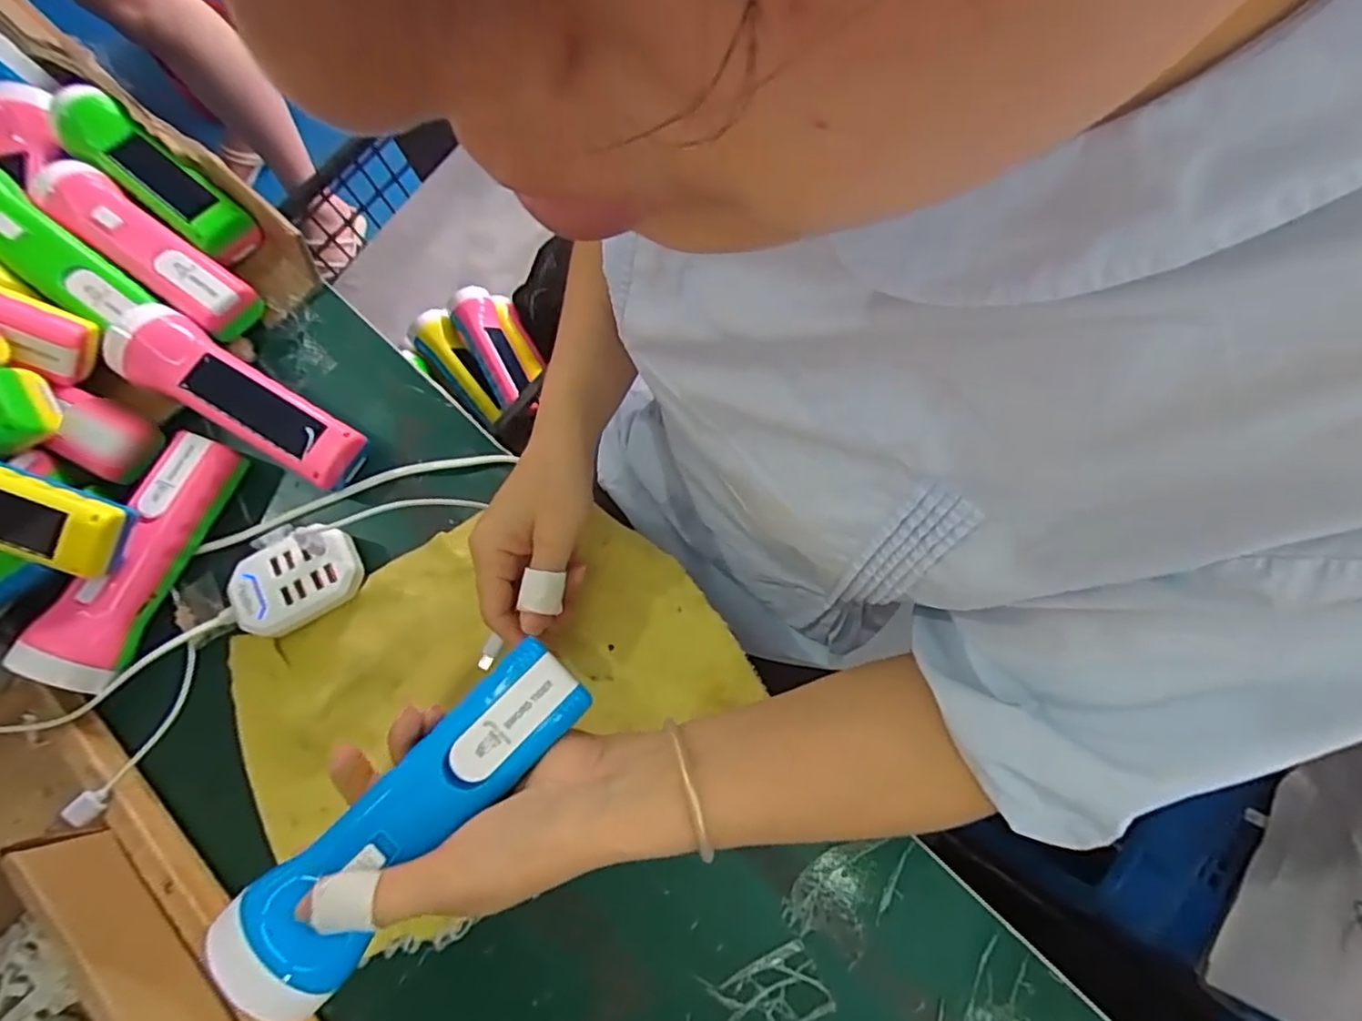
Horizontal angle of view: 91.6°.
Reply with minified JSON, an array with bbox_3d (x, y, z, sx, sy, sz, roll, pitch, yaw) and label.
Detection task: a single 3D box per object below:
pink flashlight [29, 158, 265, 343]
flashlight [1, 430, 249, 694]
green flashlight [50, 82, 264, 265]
[{"bbox_3d":[-0.379,-0.186,0.468,0.177,0.050,0.044,35,81,12],"label":"pink flashlight"},{"bbox_3d":[-0.336,0.028,0.409,0.041,0.043,0.163,16,76,7],"label":"flashlight"},{"bbox_3d":[-0.392,-0.248,0.488,0.177,0.045,0.046,38,82,12],"label":"green flashlight"}]

